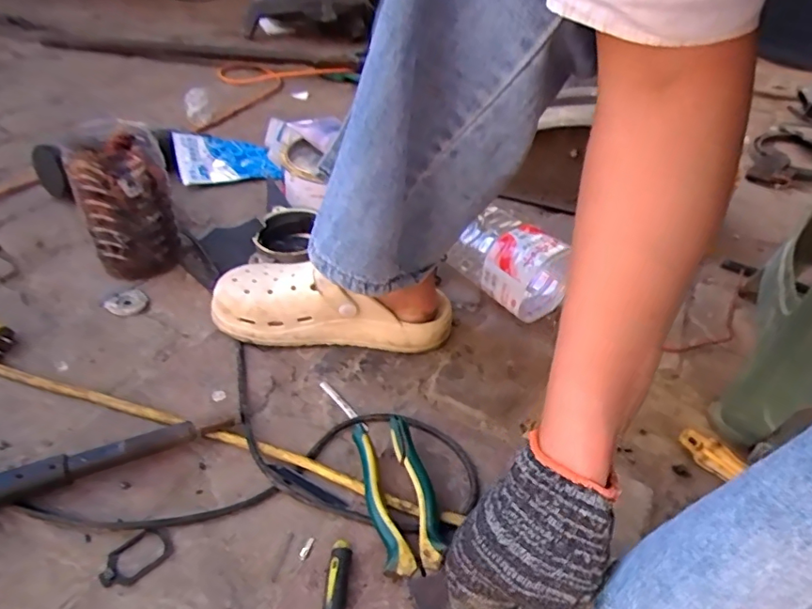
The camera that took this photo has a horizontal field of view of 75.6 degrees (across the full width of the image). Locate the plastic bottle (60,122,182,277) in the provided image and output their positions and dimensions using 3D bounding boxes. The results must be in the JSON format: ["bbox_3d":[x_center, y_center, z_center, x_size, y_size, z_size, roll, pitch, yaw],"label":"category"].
[{"bbox_3d":[-0.327,-0.121,0.614,0.095,0.148,0.097,-15,43,-24],"label":"plastic bottle"}]

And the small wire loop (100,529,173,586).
[{"bbox_3d":[-0.198,0.185,0.383,0.034,0.004,0.049,32,46,29],"label":"small wire loop"}]

